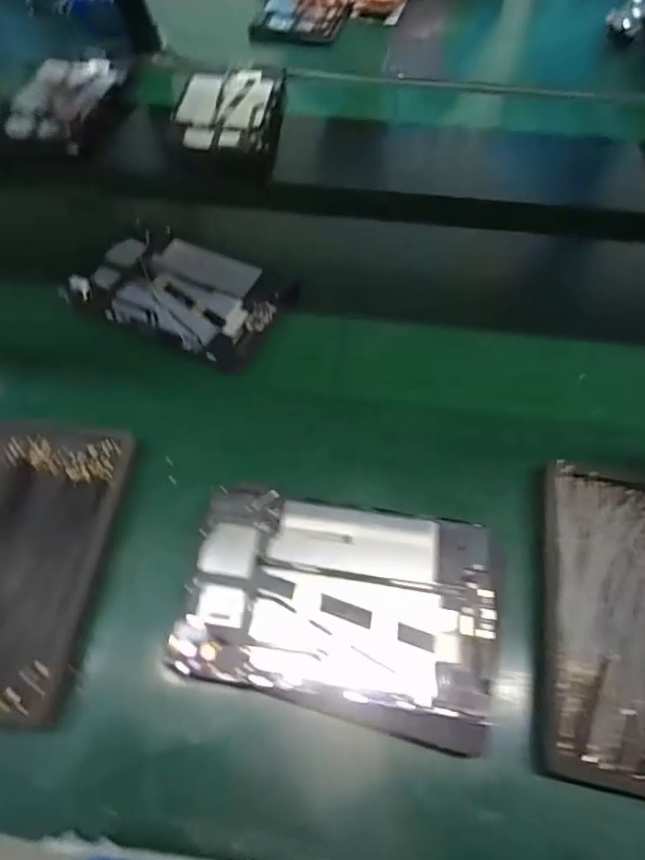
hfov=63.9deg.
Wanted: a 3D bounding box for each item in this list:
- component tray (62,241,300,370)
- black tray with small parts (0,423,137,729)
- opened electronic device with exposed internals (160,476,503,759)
[{"bbox_3d":[-0.163,-0.154,0.602,0.226,0.031,0.139,24,65,13],"label":"component tray"},{"bbox_3d":[-0.265,0.102,0.436,0.155,0.023,0.244,5,62,3],"label":"black tray with small parts"},{"bbox_3d":[0.016,0.137,0.416,0.241,0.031,0.159,12,62,7],"label":"opened electronic device with exposed internals"}]

